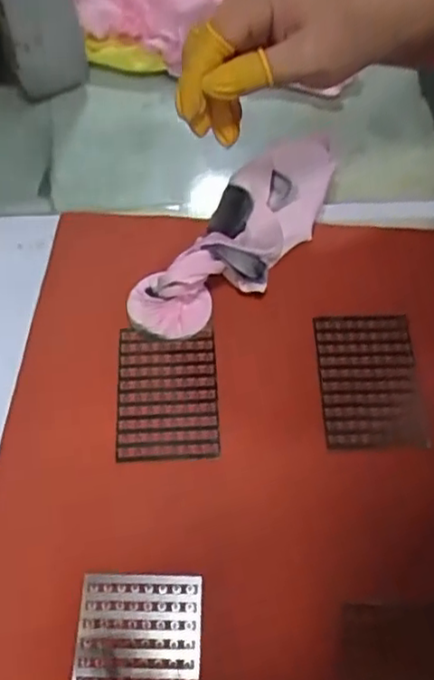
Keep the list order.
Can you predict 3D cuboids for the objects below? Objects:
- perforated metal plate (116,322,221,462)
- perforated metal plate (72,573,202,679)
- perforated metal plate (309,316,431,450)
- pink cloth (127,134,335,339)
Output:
[{"bbox_3d":[-0.028,0.030,0.376,0.055,0.004,0.078,-2,63,-3],"label":"perforated metal plate"},{"bbox_3d":[-0.037,0.153,0.304,0.057,0.009,0.084,1,58,0],"label":"perforated metal plate"},{"bbox_3d":[0.087,0.023,0.378,0.055,0.006,0.083,-2,60,1],"label":"perforated metal plate"},{"bbox_3d":[0.026,-0.079,0.424,0.062,0.040,0.209,31,63,18],"label":"pink cloth"}]

